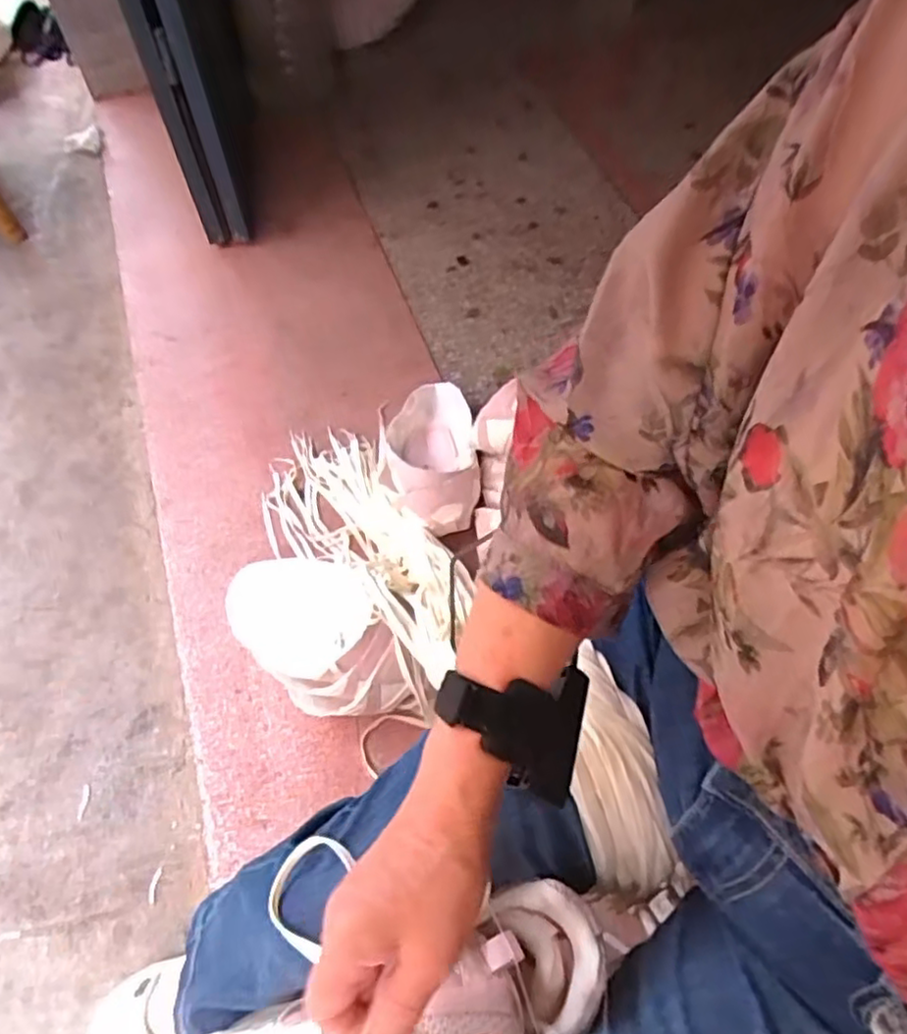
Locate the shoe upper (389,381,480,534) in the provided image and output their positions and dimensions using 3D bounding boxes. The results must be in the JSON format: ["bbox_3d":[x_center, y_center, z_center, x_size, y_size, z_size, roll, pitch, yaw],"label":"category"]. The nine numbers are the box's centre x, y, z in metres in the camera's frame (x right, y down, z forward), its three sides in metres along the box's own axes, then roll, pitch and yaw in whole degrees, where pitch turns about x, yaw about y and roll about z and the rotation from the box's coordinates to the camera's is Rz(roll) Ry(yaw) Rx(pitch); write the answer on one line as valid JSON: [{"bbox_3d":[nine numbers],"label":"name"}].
[{"bbox_3d":[-0.034,-0.102,1.048,0.141,0.098,0.276,-3,41,1],"label":"shoe upper"}]

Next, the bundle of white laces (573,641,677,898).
[{"bbox_3d":[0.105,0.180,0.418,0.058,0.035,0.158,-11,98,-3],"label":"bundle of white laces"}]

